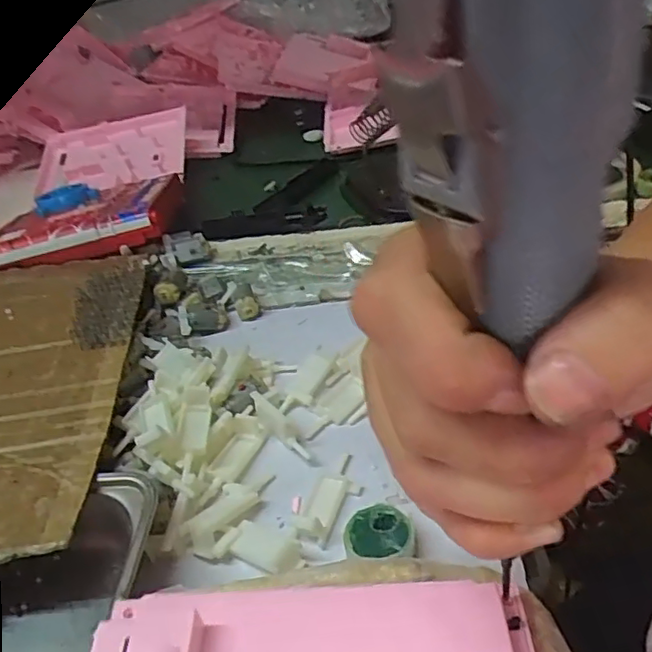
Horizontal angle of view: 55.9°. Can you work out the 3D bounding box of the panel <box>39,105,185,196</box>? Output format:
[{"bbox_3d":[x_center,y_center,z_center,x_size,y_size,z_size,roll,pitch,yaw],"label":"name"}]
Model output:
[{"bbox_3d":[-0.225,-0.184,0.655,0.166,0.017,0.100,-7,58,8],"label":"panel"}]

